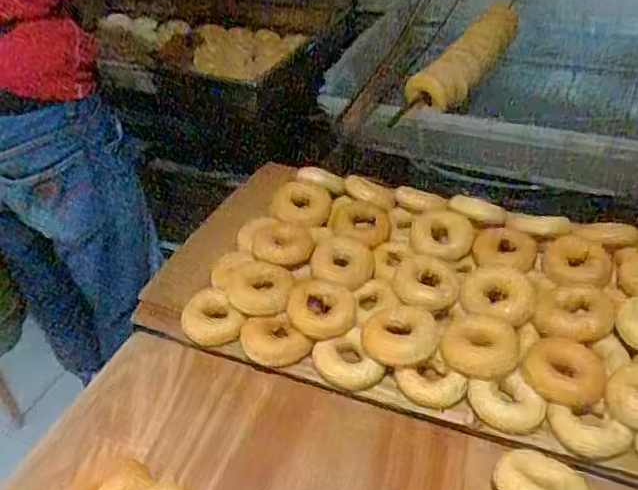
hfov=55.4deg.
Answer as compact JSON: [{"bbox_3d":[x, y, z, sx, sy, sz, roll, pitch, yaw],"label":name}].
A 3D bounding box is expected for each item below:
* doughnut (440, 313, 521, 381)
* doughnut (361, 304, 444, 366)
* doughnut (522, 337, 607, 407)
[{"bbox_3d":[0.193,0.124,0.731,0.086,0.032,0.090,-3,39,2],"label":"doughnut"},{"bbox_3d":[0.102,0.117,0.755,0.091,0.036,0.083,-3,39,2],"label":"doughnut"},{"bbox_3d":[0.280,0.146,0.698,0.084,0.026,0.084,-3,39,2],"label":"doughnut"}]

